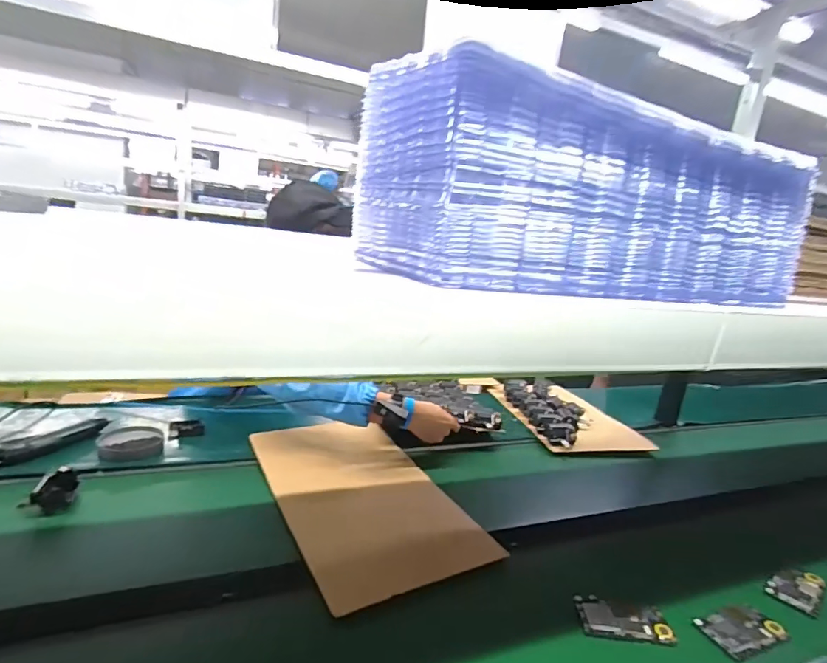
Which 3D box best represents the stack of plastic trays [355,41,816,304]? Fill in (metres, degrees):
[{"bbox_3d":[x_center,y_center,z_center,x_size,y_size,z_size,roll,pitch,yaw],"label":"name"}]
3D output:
[{"bbox_3d":[0.155,-0.118,0.444,0.395,0.140,0.182,-1,14,-25],"label":"stack of plastic trays"}]

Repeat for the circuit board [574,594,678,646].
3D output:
[{"bbox_3d":[0.291,0.397,0.656,0.122,0.009,0.065,6,13,2],"label":"circuit board"}]

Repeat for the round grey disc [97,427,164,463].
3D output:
[{"bbox_3d":[-0.567,0.221,0.951,0.111,0.029,0.088,-2,15,-30],"label":"round grey disc"}]

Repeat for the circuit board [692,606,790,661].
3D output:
[{"bbox_3d":[0.458,0.419,0.664,0.124,0.009,0.064,0,14,-24],"label":"circuit board"}]

